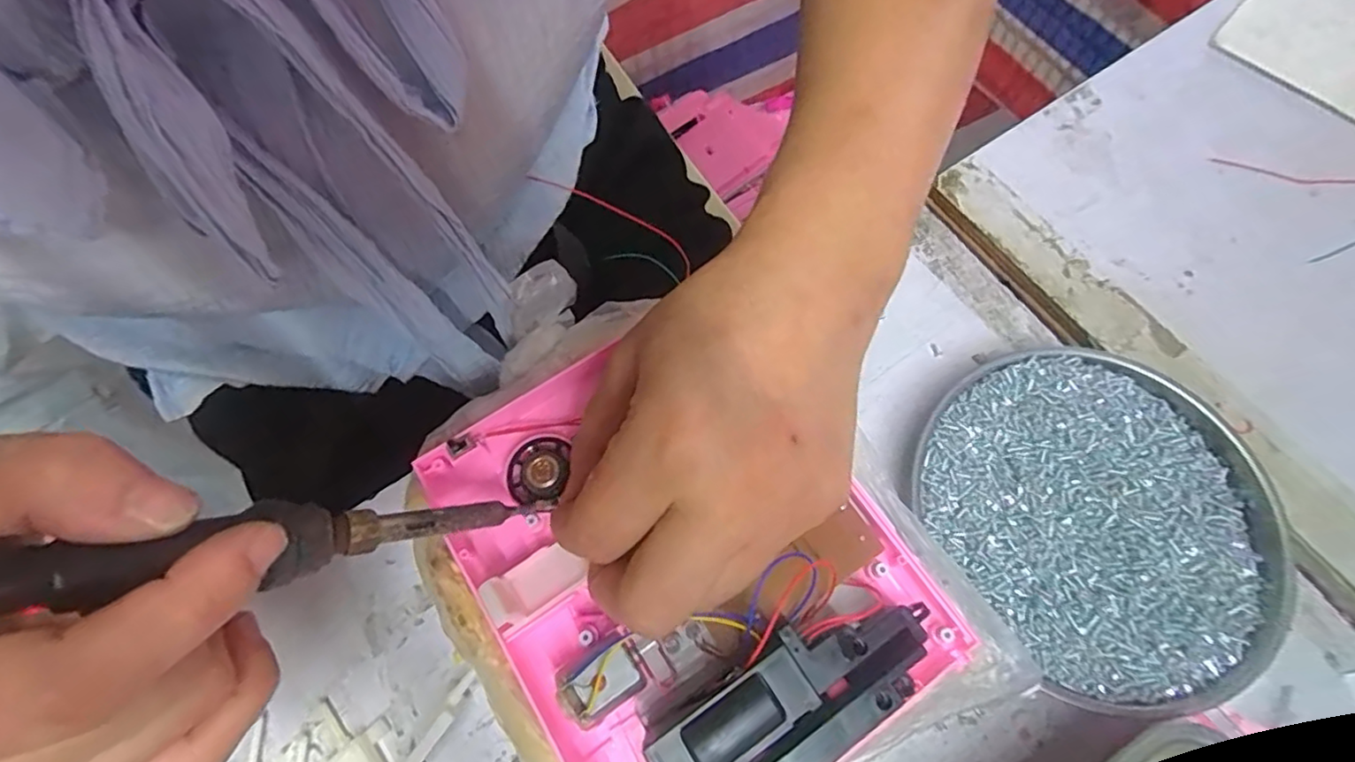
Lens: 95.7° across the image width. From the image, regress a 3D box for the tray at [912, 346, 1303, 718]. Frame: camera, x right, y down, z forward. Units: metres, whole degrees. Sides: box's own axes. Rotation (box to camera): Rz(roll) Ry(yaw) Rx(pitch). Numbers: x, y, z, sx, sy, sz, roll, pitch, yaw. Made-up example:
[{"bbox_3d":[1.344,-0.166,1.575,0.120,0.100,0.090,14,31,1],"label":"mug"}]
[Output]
[{"bbox_3d":[0.165,0.052,0.240,0.123,0.014,0.132,-21,69,-7],"label":"tray"}]

